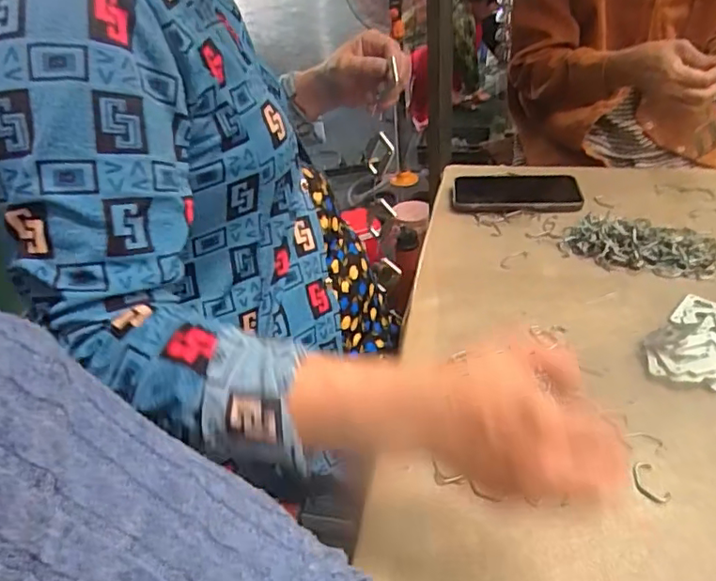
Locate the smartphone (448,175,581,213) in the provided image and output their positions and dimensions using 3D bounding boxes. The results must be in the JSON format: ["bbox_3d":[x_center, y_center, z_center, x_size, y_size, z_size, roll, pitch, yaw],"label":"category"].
[{"bbox_3d":[0.206,-0.129,0.743,0.157,0.016,0.084,0,37,9],"label":"smartphone"}]

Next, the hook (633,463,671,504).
[{"bbox_3d":[0.207,0.136,0.403,0.021,0.004,0.031,-13,37,-8],"label":"hook"}]

